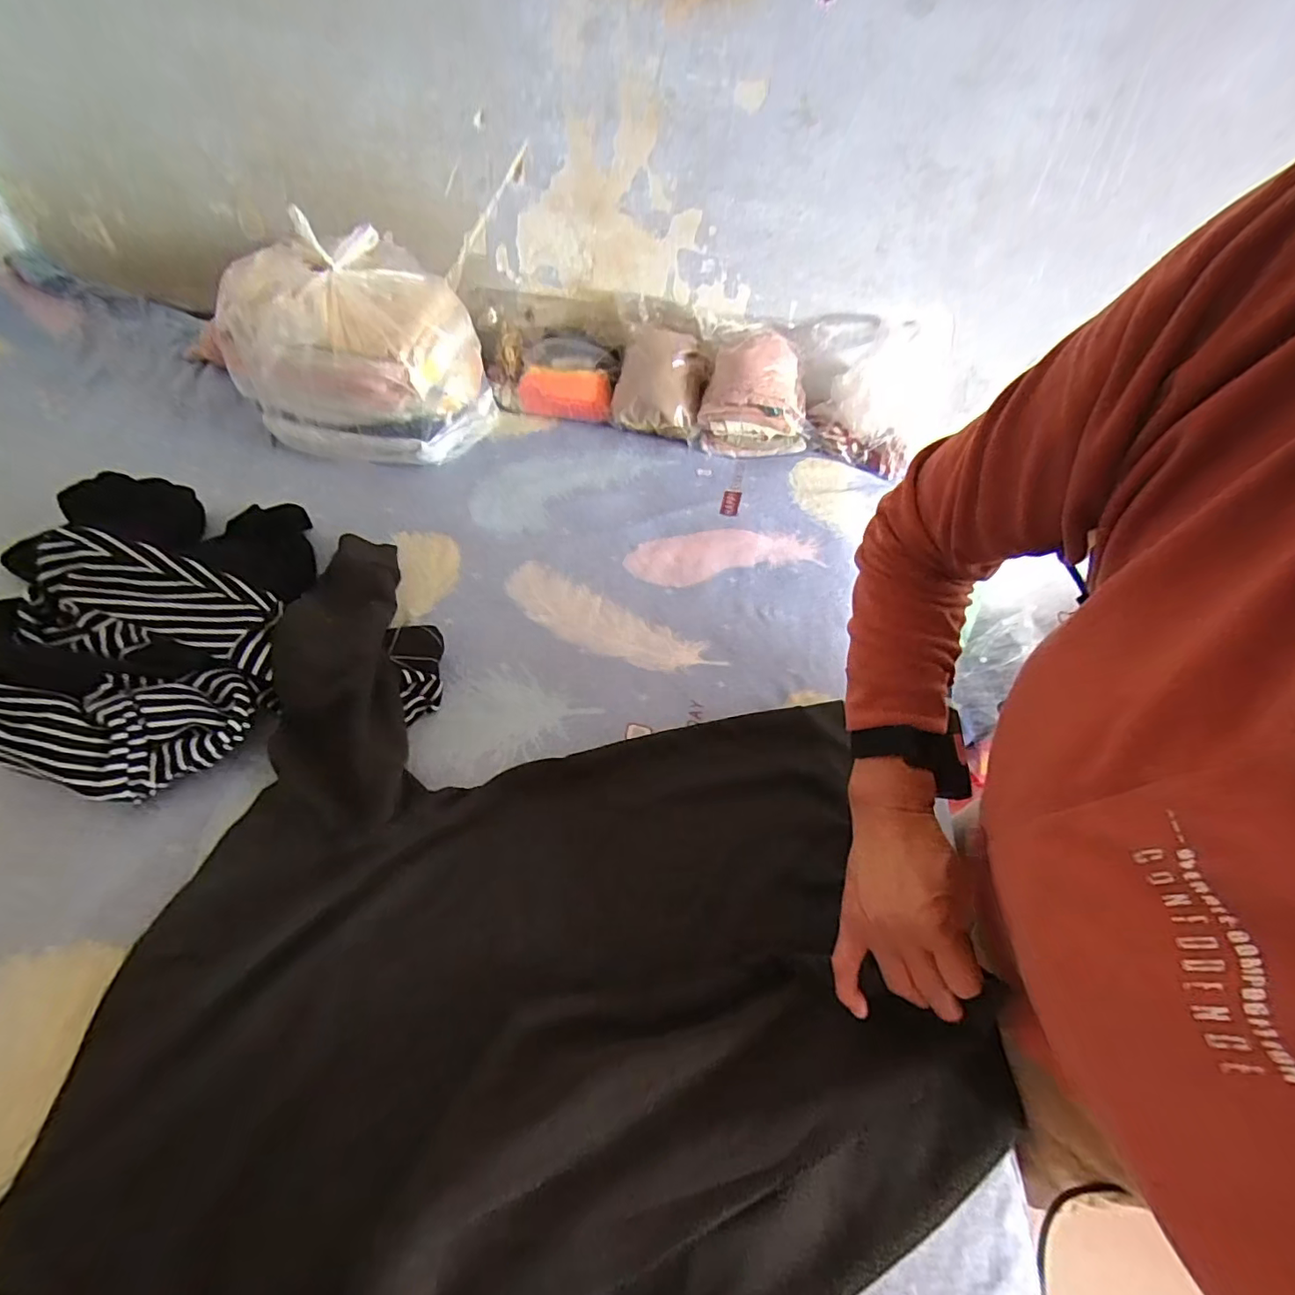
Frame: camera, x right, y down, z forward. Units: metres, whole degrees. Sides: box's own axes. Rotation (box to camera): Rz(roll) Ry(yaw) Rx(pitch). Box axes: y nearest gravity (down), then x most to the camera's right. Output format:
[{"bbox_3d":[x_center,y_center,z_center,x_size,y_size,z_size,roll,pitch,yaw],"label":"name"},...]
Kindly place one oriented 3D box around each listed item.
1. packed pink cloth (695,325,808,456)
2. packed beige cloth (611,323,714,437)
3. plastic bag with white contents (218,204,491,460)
[{"bbox_3d":[0.197,-0.468,1.039,0.197,0.174,0.151,4,47,0],"label":"packed pink cloth"},{"bbox_3d":[0.030,-0.499,1.037,0.161,0.060,0.186,15,93,0],"label":"packed beige cloth"},{"bbox_3d":[-0.471,-0.490,0.935,0.346,0.279,0.224,6,48,-5],"label":"plastic bag with white contents"}]

